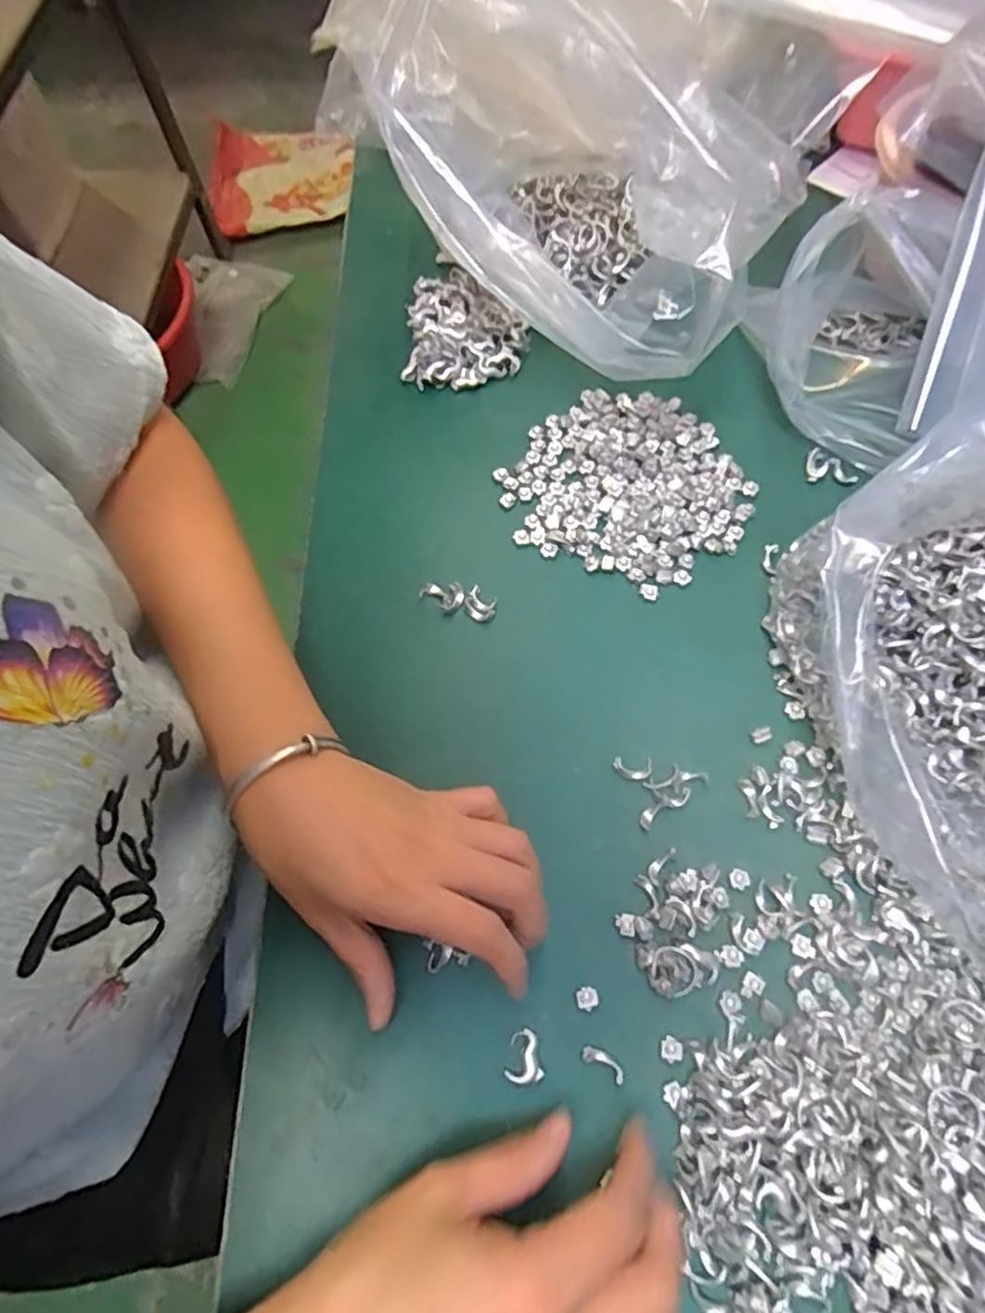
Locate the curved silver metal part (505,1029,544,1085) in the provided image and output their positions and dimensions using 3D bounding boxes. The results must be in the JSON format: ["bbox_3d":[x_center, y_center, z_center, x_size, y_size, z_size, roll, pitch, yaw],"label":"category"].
[{"bbox_3d":[0.012,0.168,0.284,0.015,0.004,0.019,-11,64,-3],"label":"curved silver metal part"}]

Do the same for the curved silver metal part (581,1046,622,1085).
[{"bbox_3d":[0.046,0.170,0.283,0.019,0.004,0.007,29,68,15],"label":"curved silver metal part"}]

